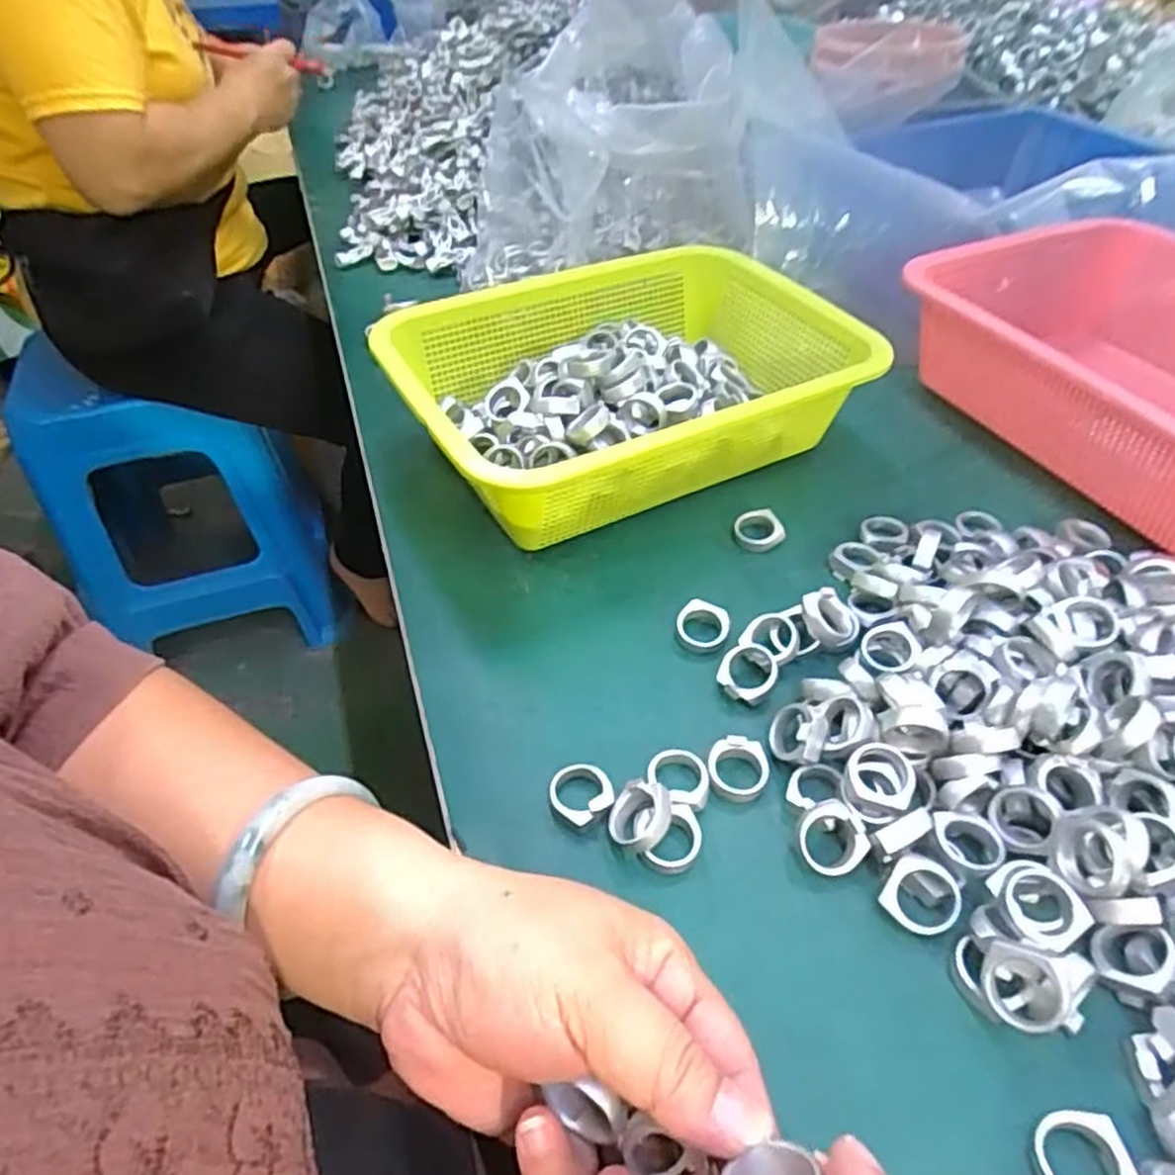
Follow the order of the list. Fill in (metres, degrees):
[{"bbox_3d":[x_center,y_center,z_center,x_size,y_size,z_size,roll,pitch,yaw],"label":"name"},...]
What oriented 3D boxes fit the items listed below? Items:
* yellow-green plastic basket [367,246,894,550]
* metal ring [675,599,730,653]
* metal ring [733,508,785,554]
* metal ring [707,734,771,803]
[{"bbox_3d":[0.022,-0.118,0.466,0.260,0.079,0.194,-22,49,-19],"label":"yellow-green plastic basket"},{"bbox_3d":[0.057,0.020,0.376,0.025,0.013,0.024,-1,45,1],"label":"metal ring"},{"bbox_3d":[0.096,-0.032,0.428,0.027,0.010,0.027,-1,45,1],"label":"metal ring"},{"bbox_3d":[0.064,0.077,0.322,0.025,0.008,0.027,-1,45,1],"label":"metal ring"}]

